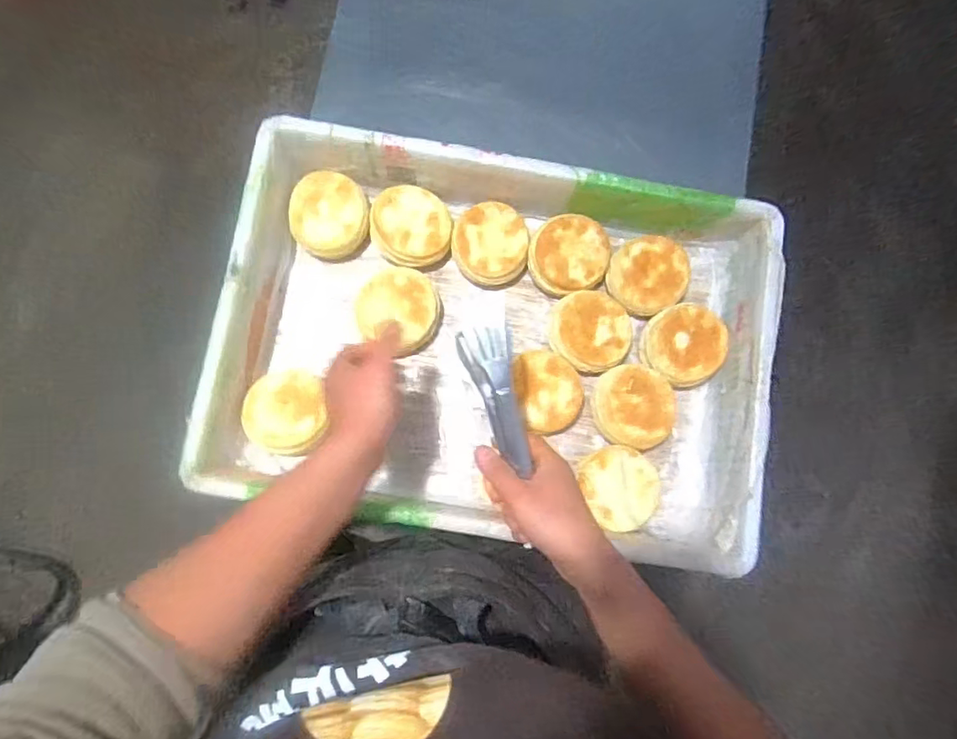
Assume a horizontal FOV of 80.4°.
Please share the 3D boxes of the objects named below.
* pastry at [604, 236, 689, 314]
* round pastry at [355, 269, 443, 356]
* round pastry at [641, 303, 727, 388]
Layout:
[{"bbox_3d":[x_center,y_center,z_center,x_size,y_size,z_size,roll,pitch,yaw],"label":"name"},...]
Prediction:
[{"bbox_3d":[0.212,-0.116,0.706,0.094,0.031,0.097,1,82,-5],"label":"pastry"},{"bbox_3d":[-0.094,-0.072,0.673,0.096,0.030,0.091,19,81,-2],"label":"round pastry"},{"bbox_3d":[0.251,-0.030,0.688,0.097,0.032,0.095,1,82,-5],"label":"round pastry"}]

